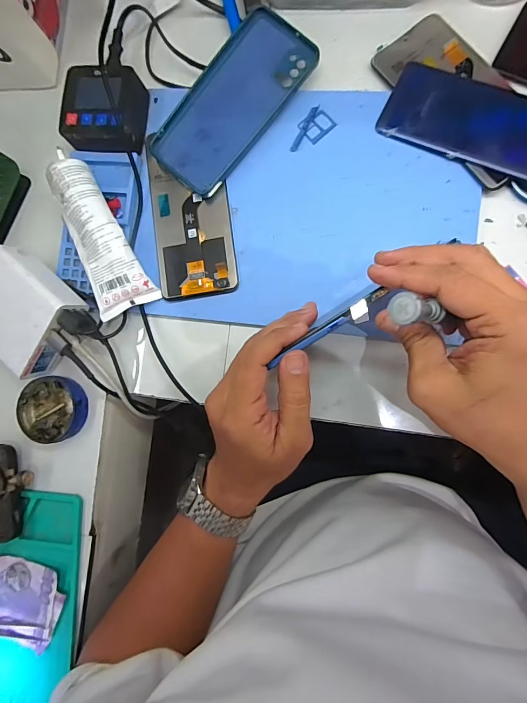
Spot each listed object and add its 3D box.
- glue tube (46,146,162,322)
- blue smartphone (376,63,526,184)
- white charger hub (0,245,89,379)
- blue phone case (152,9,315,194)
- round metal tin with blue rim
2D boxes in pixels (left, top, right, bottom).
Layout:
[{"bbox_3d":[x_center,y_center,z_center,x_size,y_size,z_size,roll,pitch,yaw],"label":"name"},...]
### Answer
[{"bbox_3d":[-0.149,-0.102,0.332,0.048,0.027,0.137,-28,88,3],"label":"glue tube"},{"bbox_3d":[0.183,-0.197,0.317,0.154,0.006,0.074,24,88,10],"label":"blue smartphone"},{"bbox_3d":[-0.217,-0.033,0.339,0.098,0.033,0.084,43,107,8],"label":"white charger hub"},{"bbox_3d":[-0.030,-0.226,0.336,0.077,0.011,0.162,42,92,3],"label":"blue phone case"},{"bbox_3d":[-0.201,0.055,0.356,0.060,0.023,0.060,0,90,4],"label":"round metal tin with blue rim"}]

